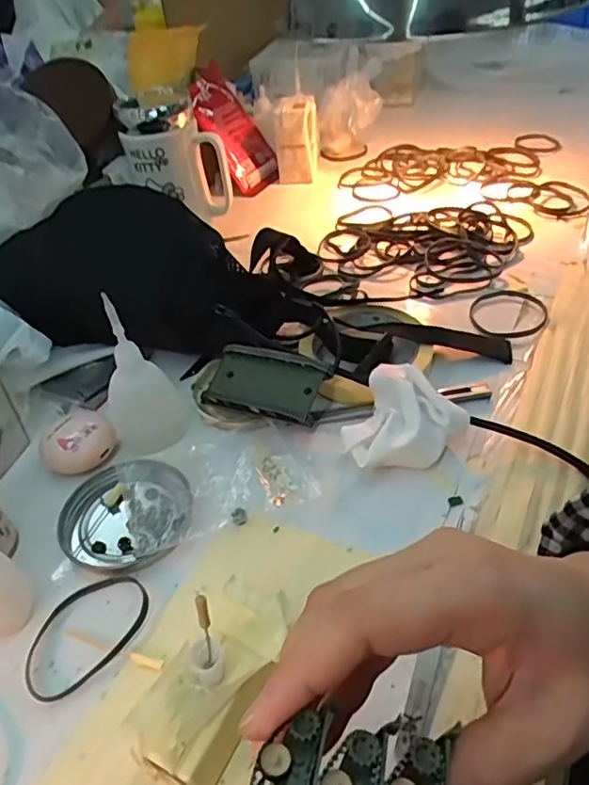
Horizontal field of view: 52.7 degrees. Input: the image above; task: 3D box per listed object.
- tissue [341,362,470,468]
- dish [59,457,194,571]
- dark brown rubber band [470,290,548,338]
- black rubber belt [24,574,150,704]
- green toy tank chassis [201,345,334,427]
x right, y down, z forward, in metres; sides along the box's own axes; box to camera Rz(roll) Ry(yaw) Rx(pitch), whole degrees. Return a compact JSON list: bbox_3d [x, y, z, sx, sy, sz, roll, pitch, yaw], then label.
[{"bbox_3d":[0.064,0.019,0.382,0.071,0.031,0.067,-33,48,-27],"label":"tissue"},{"bbox_3d":[-0.101,0.073,0.360,0.078,0.011,0.076,-3,42,3],"label":"dish"},{"bbox_3d":[0.172,-0.065,0.480,0.065,0.010,0.068,-3,42,3],"label":"dark brown rubber band"},{"bbox_3d":[-0.110,0.125,0.312,0.048,0.004,0.070,28,51,32],"label":"black rubber belt"},{"bbox_3d":[-0.022,-0.005,0.410,0.086,0.018,0.048,13,73,30],"label":"green toy tank chassis"}]

